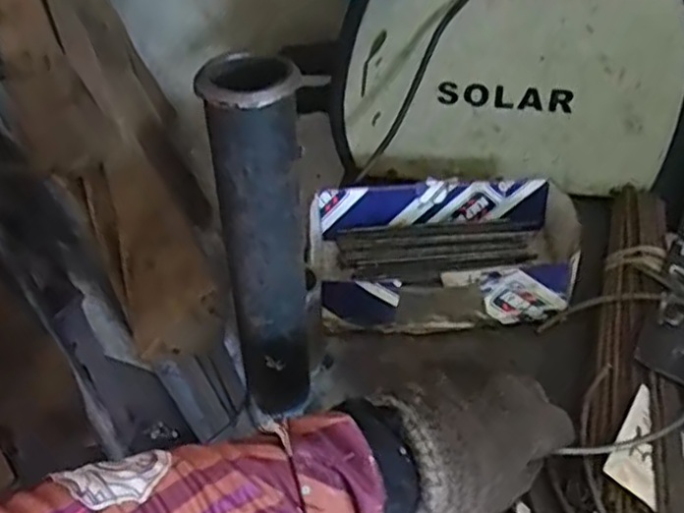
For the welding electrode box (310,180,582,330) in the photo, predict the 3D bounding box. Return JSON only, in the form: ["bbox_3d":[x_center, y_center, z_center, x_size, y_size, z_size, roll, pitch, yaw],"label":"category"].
[{"bbox_3d":[0.096,-0.005,0.660,0.240,0.058,0.153,-5,42,-1],"label":"welding electrode box"}]

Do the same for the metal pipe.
[{"bbox_3d":[-0.047,-0.005,0.459,0.056,0.249,0.051,-10,43,-7],"label":"metal pipe"}]

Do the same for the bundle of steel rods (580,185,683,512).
[{"bbox_3d":[0.235,0.057,0.582,0.071,0.031,0.360,8,44,12],"label":"bundle of steel rods"}]

